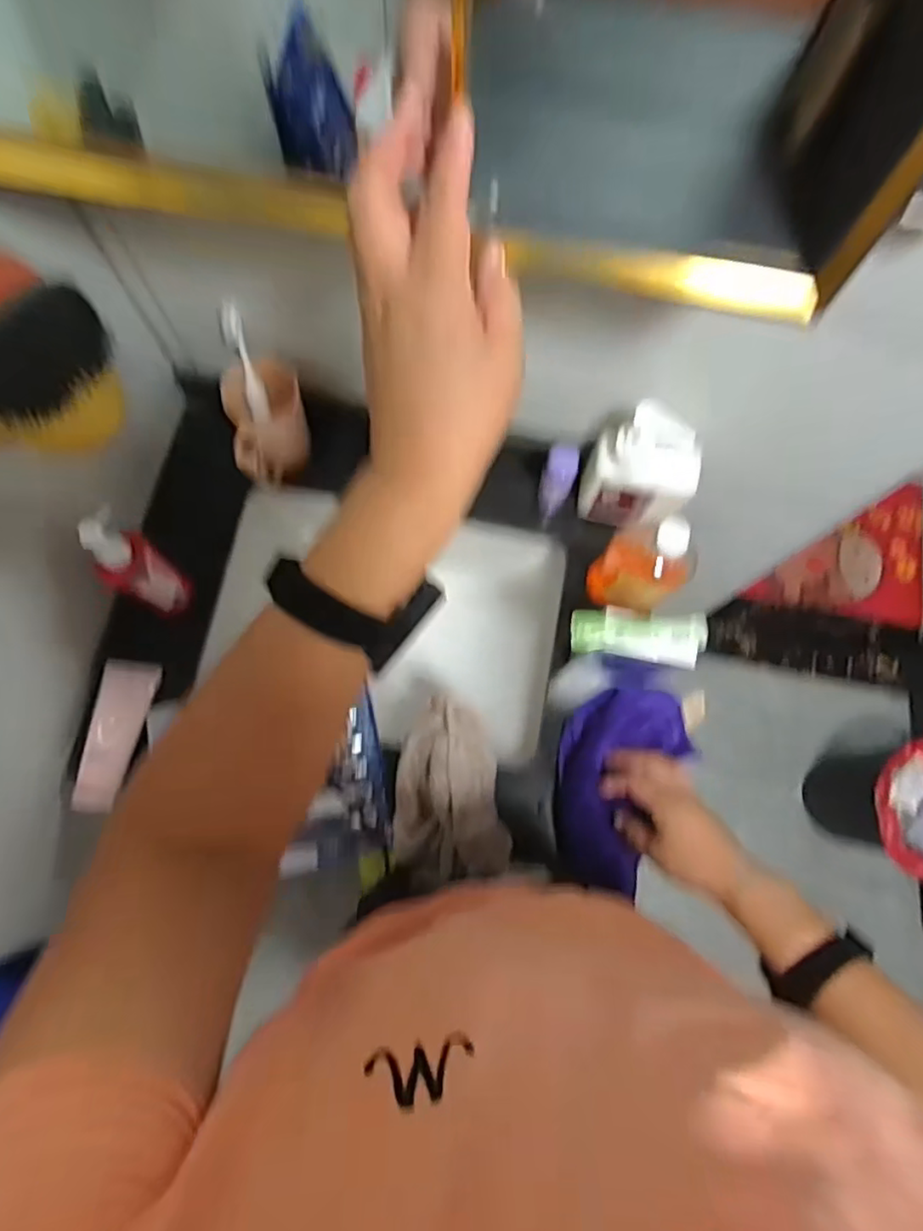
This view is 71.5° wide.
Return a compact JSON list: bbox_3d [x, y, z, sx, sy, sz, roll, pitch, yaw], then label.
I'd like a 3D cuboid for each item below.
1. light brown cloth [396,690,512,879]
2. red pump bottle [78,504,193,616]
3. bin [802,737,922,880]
[{"bbox_3d":[-0.017,0.176,0.659,0.112,0.068,0.189,-9,76,-4],"label":"light brown cloth"},{"bbox_3d":[-0.314,-0.044,0.627,0.037,0.182,0.057,33,79,8],"label":"red pump bottle"},{"bbox_3d":[0.888,0.389,1.312,0.234,0.304,0.256,6,75,0],"label":"bin"}]

